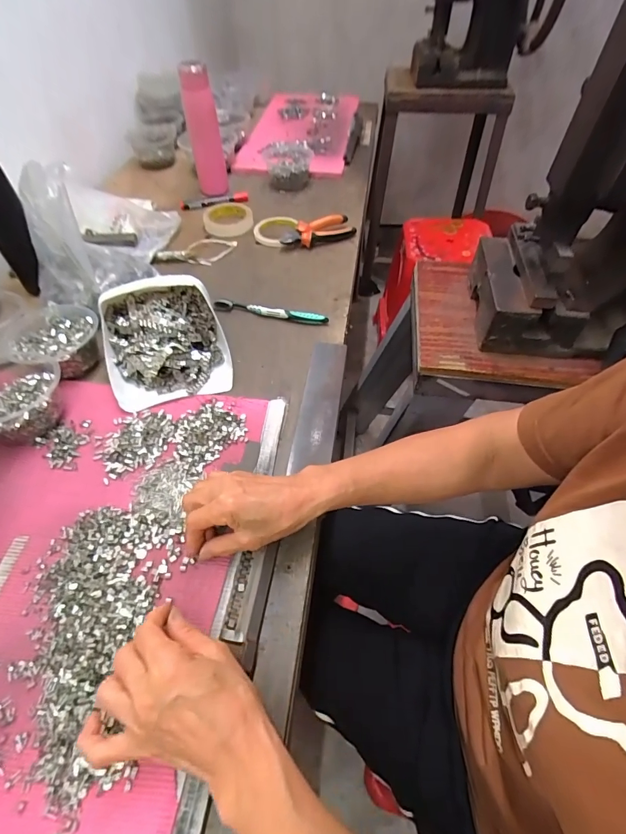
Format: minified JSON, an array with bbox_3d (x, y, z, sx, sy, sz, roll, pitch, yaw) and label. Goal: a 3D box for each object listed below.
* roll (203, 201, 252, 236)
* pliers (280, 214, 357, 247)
[{"bbox_3d":[-0.174,-0.412,0.813,0.098,0.015,0.108,-4,53,-5],"label":"roll"},{"bbox_3d":[0.014,-0.360,0.760,0.149,0.036,0.053,-25,57,-19],"label":"pliers"}]

